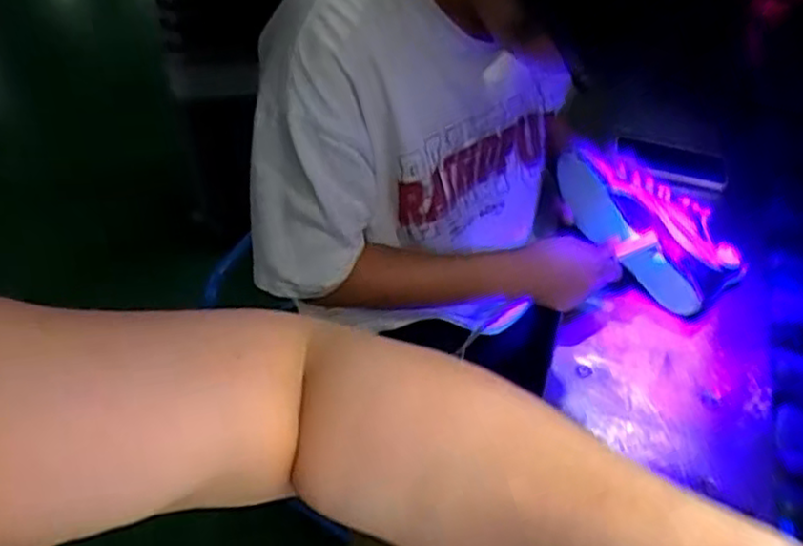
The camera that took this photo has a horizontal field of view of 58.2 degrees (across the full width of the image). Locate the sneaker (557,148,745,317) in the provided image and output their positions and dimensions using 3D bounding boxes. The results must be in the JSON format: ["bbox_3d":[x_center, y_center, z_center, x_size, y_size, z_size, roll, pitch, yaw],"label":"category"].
[{"bbox_3d":[0.290,-0.055,0.857,0.251,0.079,0.129,41,52,4],"label":"sneaker"}]

